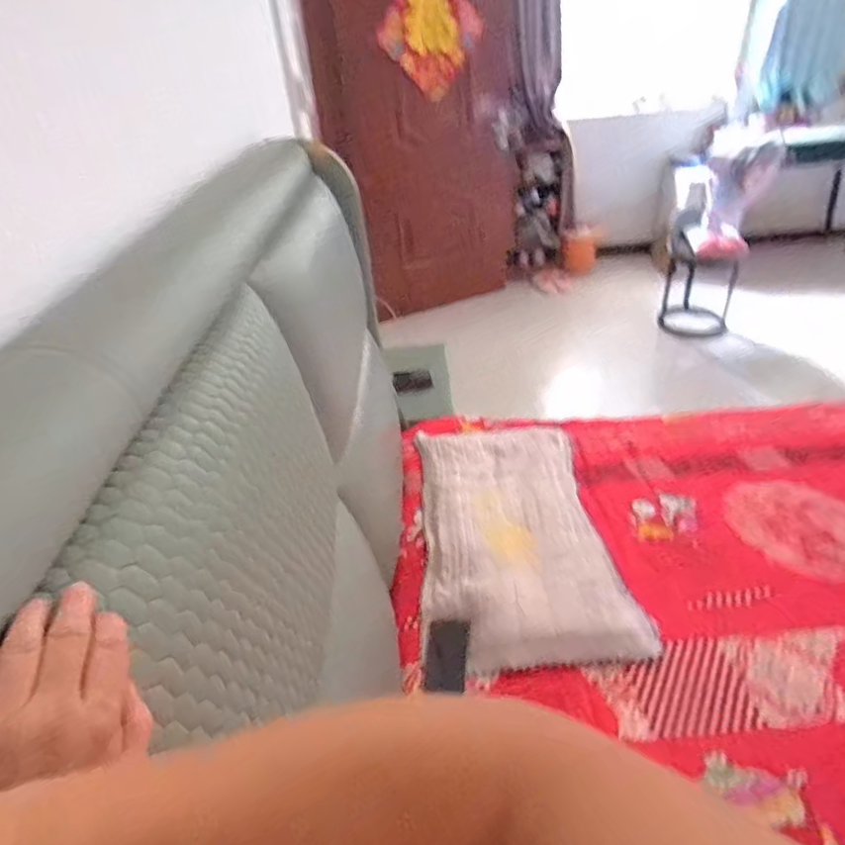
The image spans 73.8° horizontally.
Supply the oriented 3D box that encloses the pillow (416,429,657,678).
[{"bbox_3d":[0.205,0.218,1.265,0.406,0.072,0.683,-5,36,0],"label":"pillow"}]

